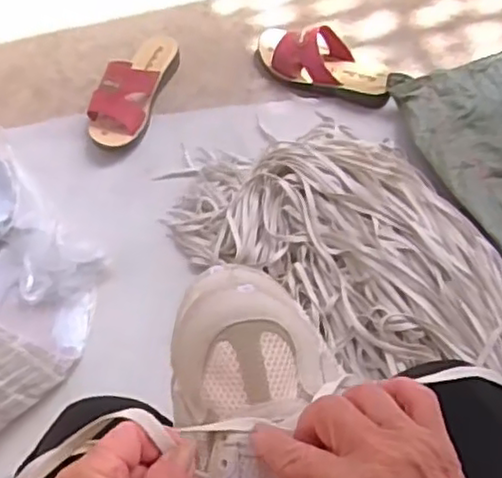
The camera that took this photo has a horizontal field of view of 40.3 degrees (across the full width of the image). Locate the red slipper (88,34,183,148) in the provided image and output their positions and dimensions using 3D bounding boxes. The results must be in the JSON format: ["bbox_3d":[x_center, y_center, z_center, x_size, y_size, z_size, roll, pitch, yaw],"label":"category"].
[{"bbox_3d":[-0.187,-0.240,1.069,0.088,0.084,0.222,15,65,8],"label":"red slipper"}]

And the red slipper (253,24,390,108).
[{"bbox_3d":[0.109,-0.275,1.080,0.238,0.077,0.085,30,68,14],"label":"red slipper"}]

